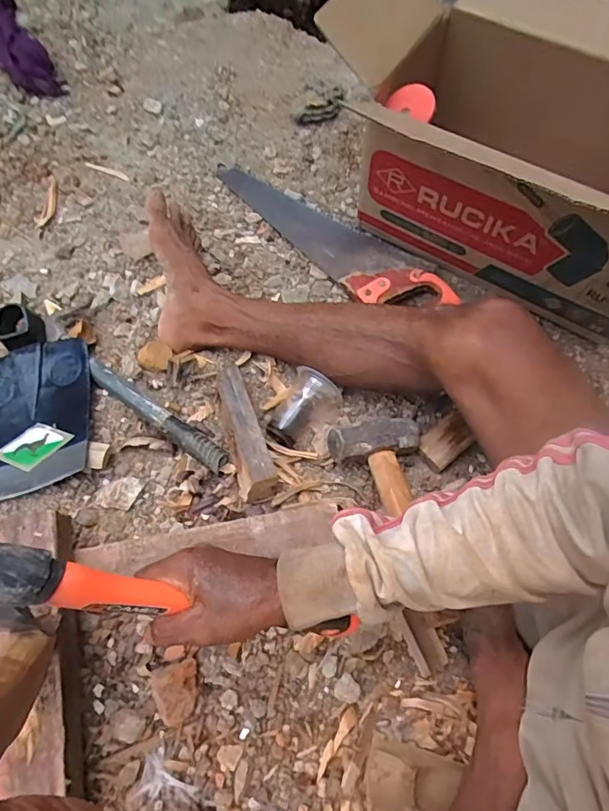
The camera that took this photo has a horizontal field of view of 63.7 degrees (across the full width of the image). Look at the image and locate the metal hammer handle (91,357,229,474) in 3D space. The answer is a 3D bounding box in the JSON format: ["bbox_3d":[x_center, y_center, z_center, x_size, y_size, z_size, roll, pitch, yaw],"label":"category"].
[{"bbox_3d":[-0.194,0.010,0.642,0.235,0.025,0.030,35,67,14],"label":"metal hammer handle"}]

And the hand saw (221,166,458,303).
[{"bbox_3d":[0.029,-0.259,0.766,0.433,0.020,0.114,32,66,12],"label":"hand saw"}]

